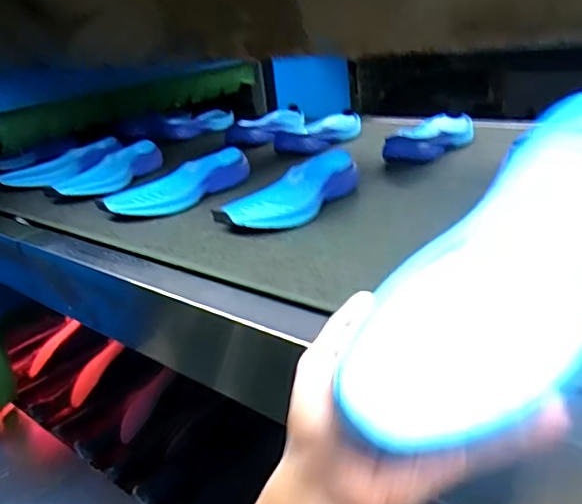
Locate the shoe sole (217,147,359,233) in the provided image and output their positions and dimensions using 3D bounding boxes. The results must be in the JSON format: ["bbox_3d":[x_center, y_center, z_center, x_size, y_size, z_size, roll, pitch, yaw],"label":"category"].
[{"bbox_3d":[0.003,-0.076,0.727,0.084,0.046,0.235,12,29,36],"label":"shoe sole"}]

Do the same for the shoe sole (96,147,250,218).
[{"bbox_3d":[-0.158,-0.096,0.814,0.077,0.044,0.240,17,32,42],"label":"shoe sole"}]

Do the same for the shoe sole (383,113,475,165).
[{"bbox_3d":[0.233,-0.185,0.932,0.095,0.048,0.212,7,26,27],"label":"shoe sole"}]

